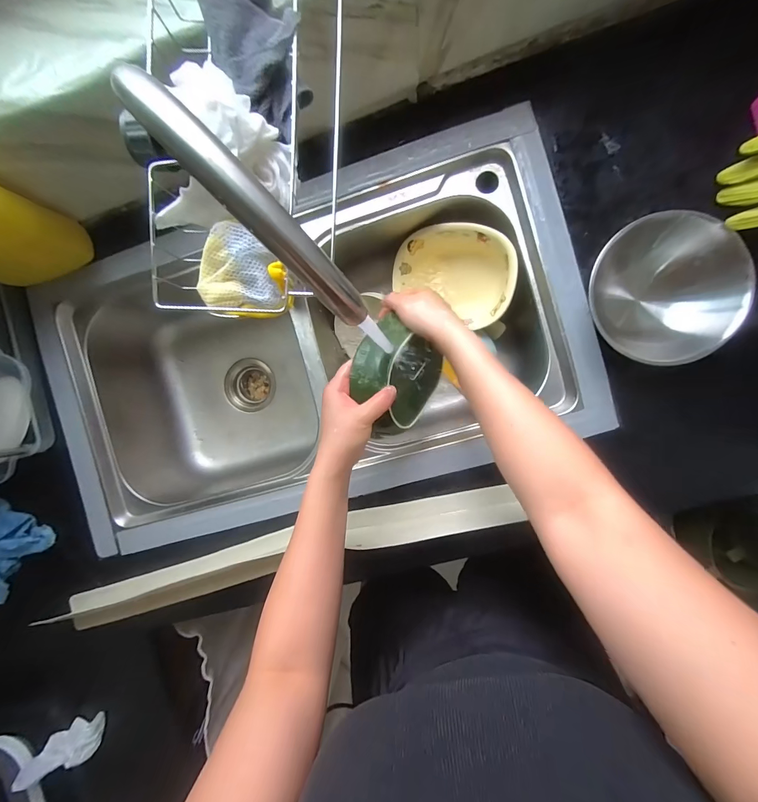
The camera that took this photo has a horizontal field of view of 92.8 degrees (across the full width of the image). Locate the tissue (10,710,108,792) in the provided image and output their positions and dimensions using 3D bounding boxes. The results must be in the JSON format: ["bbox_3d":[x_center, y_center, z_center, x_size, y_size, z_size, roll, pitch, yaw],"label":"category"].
[{"bbox_3d":[-0.484,0.540,0.555,0.125,0.024,0.060,-32,88,-14],"label":"tissue"}]

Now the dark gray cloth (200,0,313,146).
[{"bbox_3d":[-0.095,-0.277,0.284,0.065,0.034,0.131,-31,89,5],"label":"dark gray cloth"}]

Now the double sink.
[{"bbox_3d":[-0.104,-0.072,0.612,0.787,0.217,0.437,-16,90,6],"label":"double sink"}]

